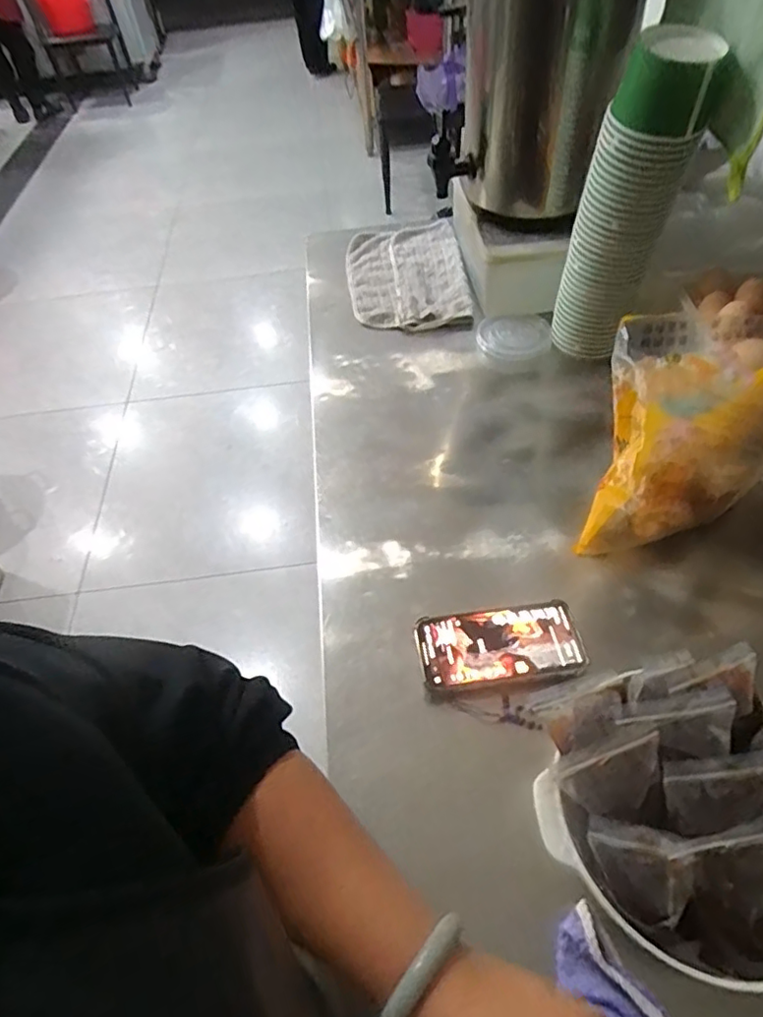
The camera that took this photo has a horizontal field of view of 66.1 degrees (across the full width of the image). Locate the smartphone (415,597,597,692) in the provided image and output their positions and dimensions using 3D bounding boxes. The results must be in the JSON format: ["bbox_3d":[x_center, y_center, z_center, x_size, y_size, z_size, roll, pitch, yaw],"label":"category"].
[{"bbox_3d":[0.118,0.135,0.581,0.160,0.011,0.076,-7,55,-3],"label":"smartphone"}]

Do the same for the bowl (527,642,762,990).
[{"bbox_3d":[0.248,0.231,0.458,0.233,0.090,0.212,-2,51,3],"label":"bowl"}]

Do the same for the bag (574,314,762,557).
[{"bbox_3d":[0.323,-0.078,0.620,0.221,0.211,0.139,-7,51,0],"label":"bag"}]

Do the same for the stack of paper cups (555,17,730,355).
[{"bbox_3d":[0.308,-0.374,0.745,0.117,0.355,0.090,16,54,17],"label":"stack of paper cups"}]

